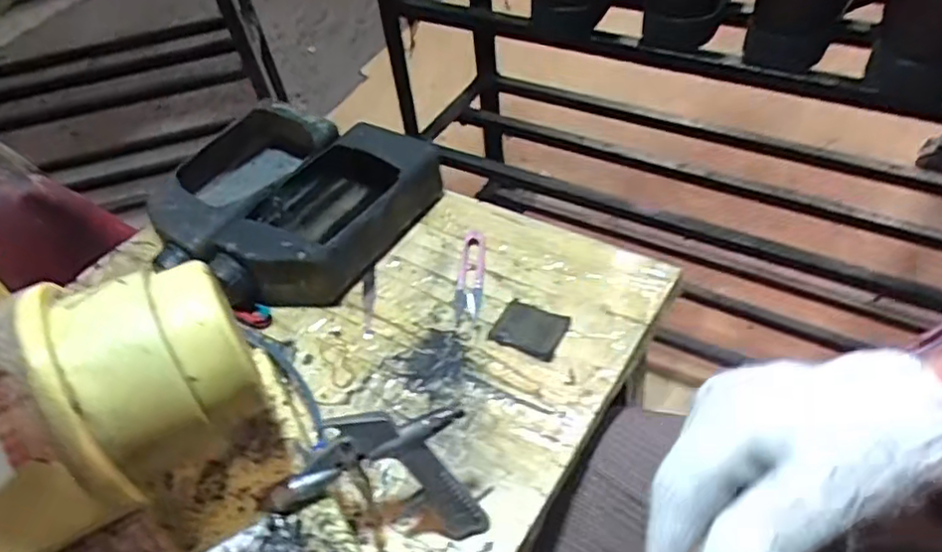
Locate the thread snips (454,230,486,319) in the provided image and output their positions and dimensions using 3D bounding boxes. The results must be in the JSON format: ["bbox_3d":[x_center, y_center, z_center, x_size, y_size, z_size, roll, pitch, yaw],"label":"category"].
[{"bbox_3d":[0.000,-0.003,0.596,0.023,0.009,0.094,1,48,8],"label":"thread snips"}]

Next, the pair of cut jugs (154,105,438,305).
[{"bbox_3d":[-0.191,-0.074,0.646,0.242,0.066,0.215,20,53,23],"label":"pair of cut jugs"}]

